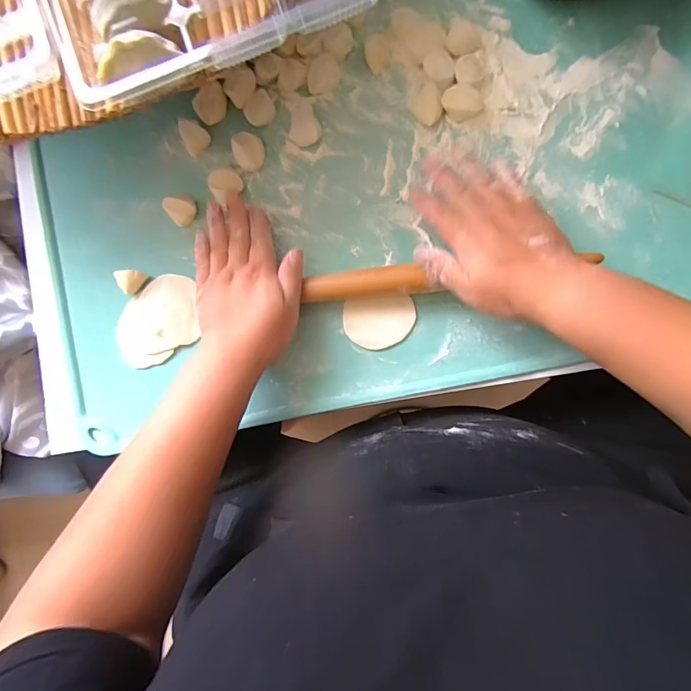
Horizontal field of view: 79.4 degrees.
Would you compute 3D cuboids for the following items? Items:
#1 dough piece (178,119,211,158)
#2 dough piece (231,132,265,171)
[{"bbox_3d":[-0.141,-0.192,0.382,0.024,0.013,0.027,-42,86,3],"label":"dough piece"},{"bbox_3d":[-0.087,-0.175,0.380,0.027,0.016,0.034,-31,86,4],"label":"dough piece"}]

